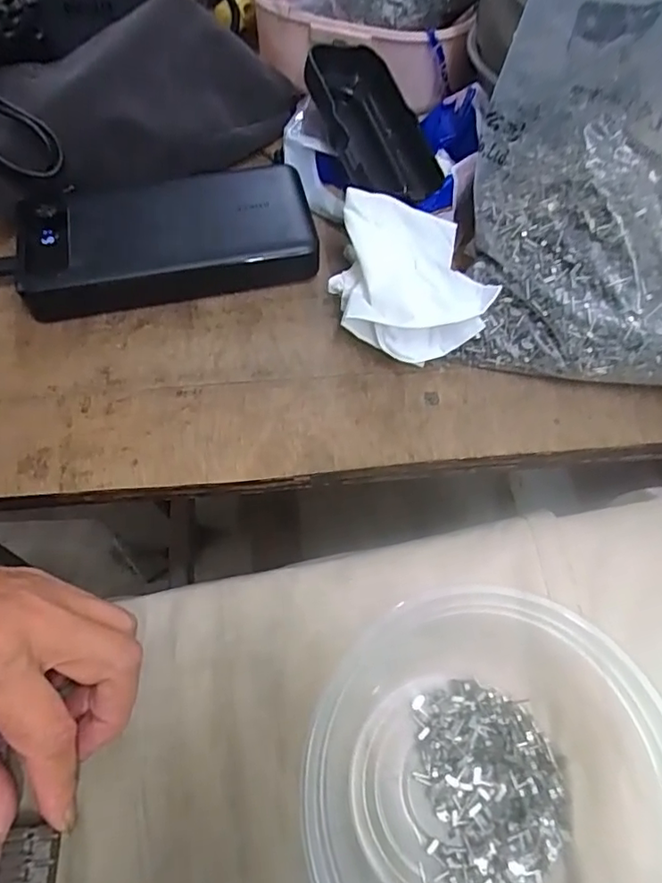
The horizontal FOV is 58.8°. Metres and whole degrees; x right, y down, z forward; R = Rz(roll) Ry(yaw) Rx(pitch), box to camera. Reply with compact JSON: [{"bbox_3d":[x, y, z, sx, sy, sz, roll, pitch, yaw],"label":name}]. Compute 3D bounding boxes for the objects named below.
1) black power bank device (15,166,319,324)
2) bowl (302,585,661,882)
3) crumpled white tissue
[{"bbox_3d":[-0.086,-0.110,0.323,0.158,0.031,0.069,-14,63,-10],"label":"black power bank device"},{"bbox_3d":[0.060,0.131,0.217,0.136,0.051,0.146,1,61,-2],"label":"bowl"},{"bbox_3d":[0.039,-0.080,0.301,0.074,0.047,0.078,0,61,-3],"label":"crumpled white tissue"}]

